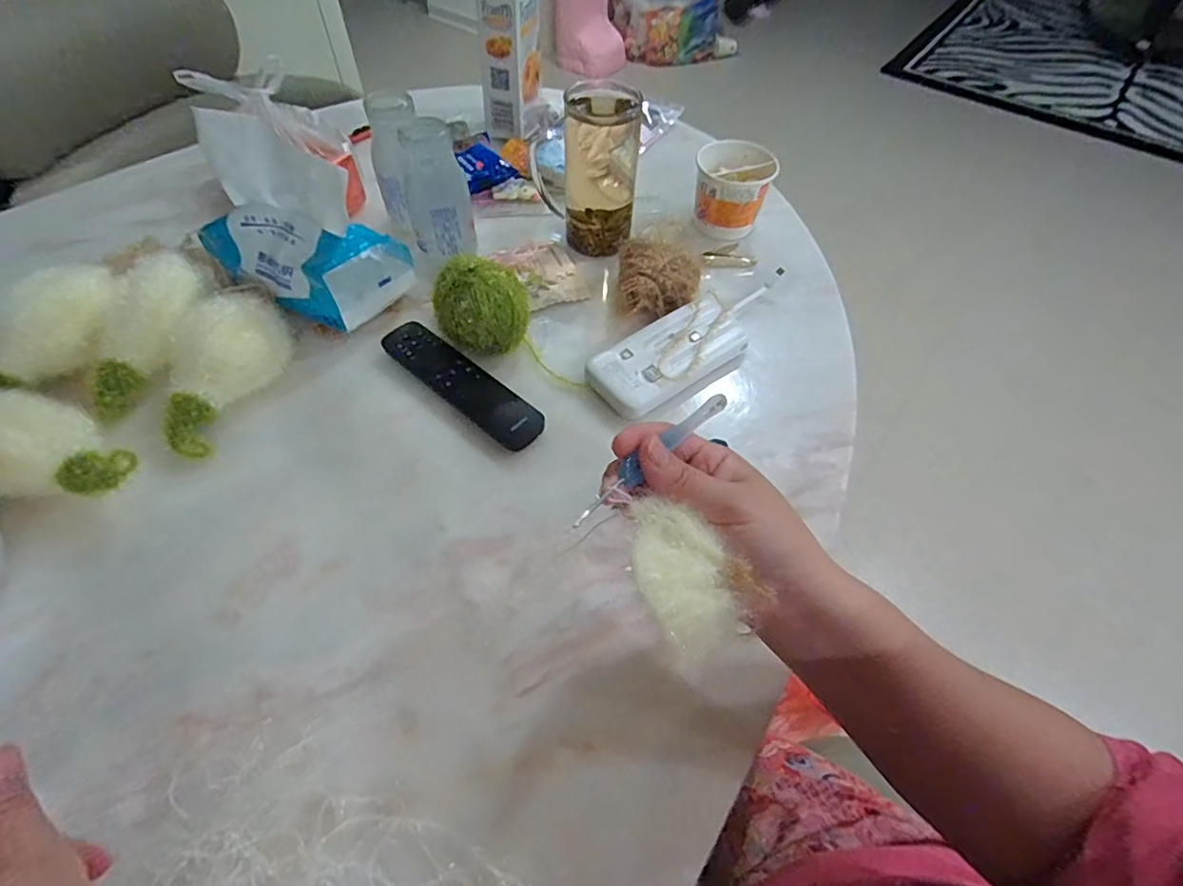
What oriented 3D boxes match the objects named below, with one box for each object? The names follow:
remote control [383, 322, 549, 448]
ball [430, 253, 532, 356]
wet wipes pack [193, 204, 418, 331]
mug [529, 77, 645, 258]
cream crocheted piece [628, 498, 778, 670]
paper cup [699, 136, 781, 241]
[{"bbox_3d":[-0.108,-0.051,0.468,0.164,0.014,0.040,35,60,20],"label":"remote control"},{"bbox_3d":[-0.091,-0.108,0.470,0.074,0.073,0.063,-11,56,-11],"label":"ball"},{"bbox_3d":[-0.258,-0.172,0.505,0.162,0.077,0.096,26,57,15],"label":"wet wipes pack"},{"bbox_3d":[-0.008,-0.257,0.534,0.100,0.137,0.070,1,55,-2],"label":"mug"},{"bbox_3d":[0.041,0.055,0.253,0.050,0.012,0.071,-23,59,-18],"label":"cream crocheted piece"},{"bbox_3d":[0.147,-0.265,0.591,0.079,0.071,0.077,13,55,6],"label":"paper cup"}]

